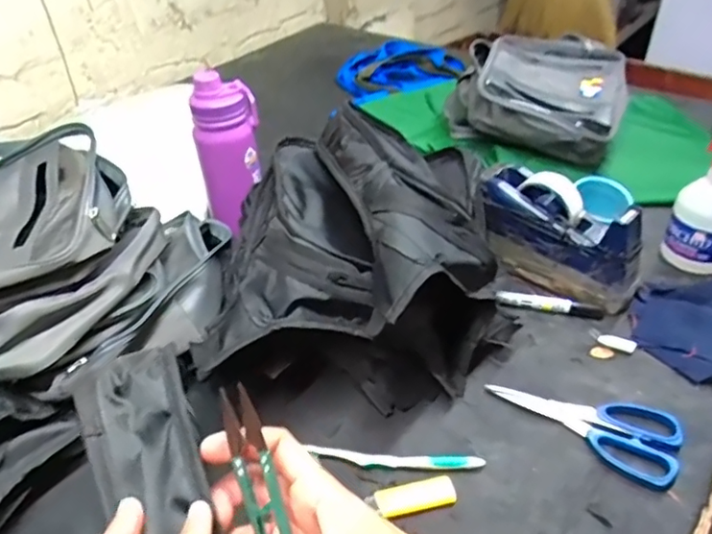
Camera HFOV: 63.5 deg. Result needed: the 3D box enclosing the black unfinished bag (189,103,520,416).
[{"bbox_3d":[0.004,-0.017,0.617,0.279,0.201,0.284,-1,39,2],"label":"black unfinished bag"}]

